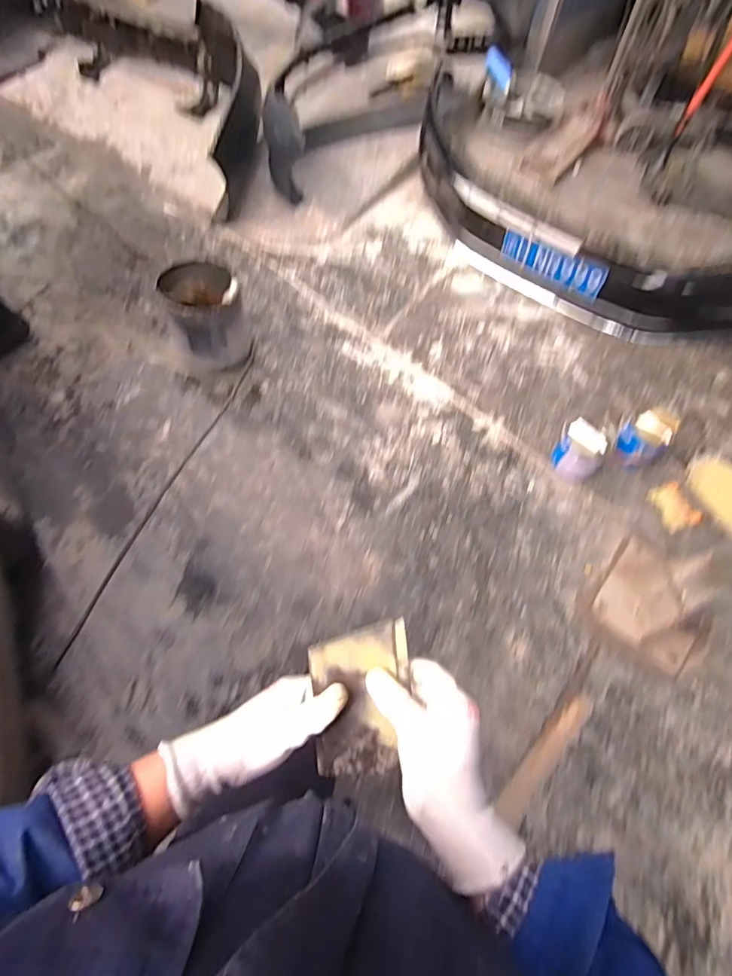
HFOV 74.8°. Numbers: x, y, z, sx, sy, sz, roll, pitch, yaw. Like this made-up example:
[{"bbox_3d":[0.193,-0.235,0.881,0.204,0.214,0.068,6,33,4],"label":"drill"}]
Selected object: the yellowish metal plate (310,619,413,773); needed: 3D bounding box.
[{"bbox_3d":[-0.004,0.179,0.407,0.083,0.005,0.124,-5,88,2],"label":"yellowish metal plate"}]

